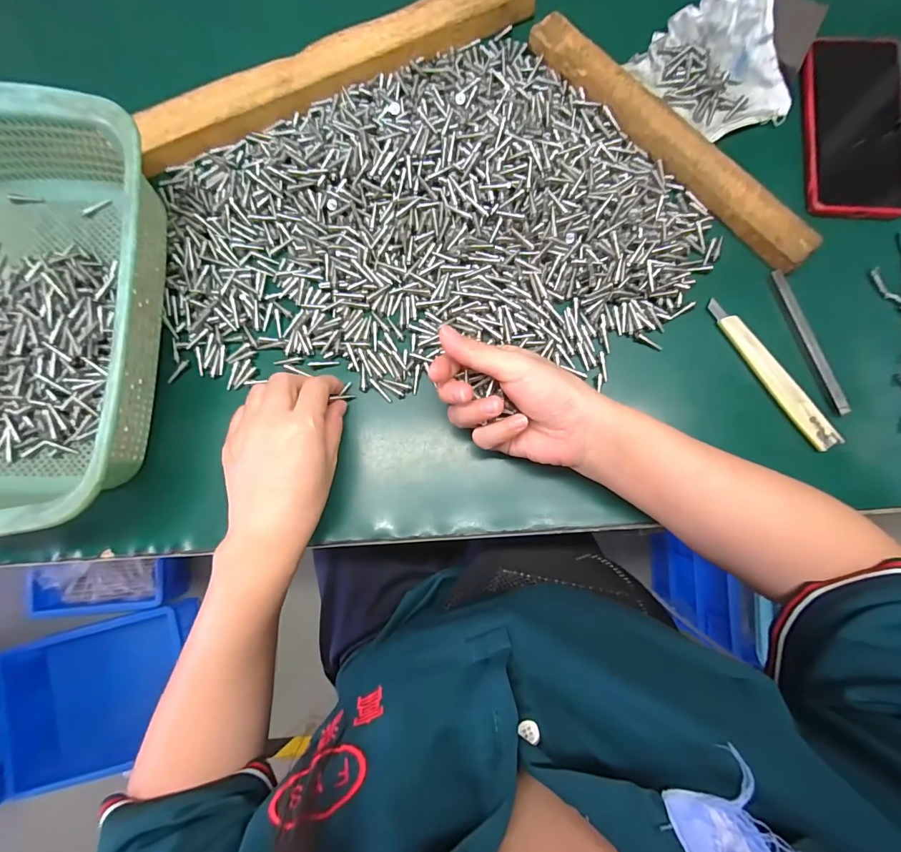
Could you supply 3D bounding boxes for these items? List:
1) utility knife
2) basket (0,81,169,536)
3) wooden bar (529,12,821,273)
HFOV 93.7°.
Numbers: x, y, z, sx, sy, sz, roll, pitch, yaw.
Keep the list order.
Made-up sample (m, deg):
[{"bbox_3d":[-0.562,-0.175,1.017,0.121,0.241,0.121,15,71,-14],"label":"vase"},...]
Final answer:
[{"bbox_3d":[0.255,-0.043,0.338,0.018,0.015,0.141,-32,85,-3],"label":"utility knife"},{"bbox_3d":[-0.324,-0.079,0.314,0.221,0.086,0.296,0,84,1],"label":"basket"},{"bbox_3d":[0.185,-0.249,0.357,0.038,0.021,0.301,-43,85,-3],"label":"wooden bar"}]

